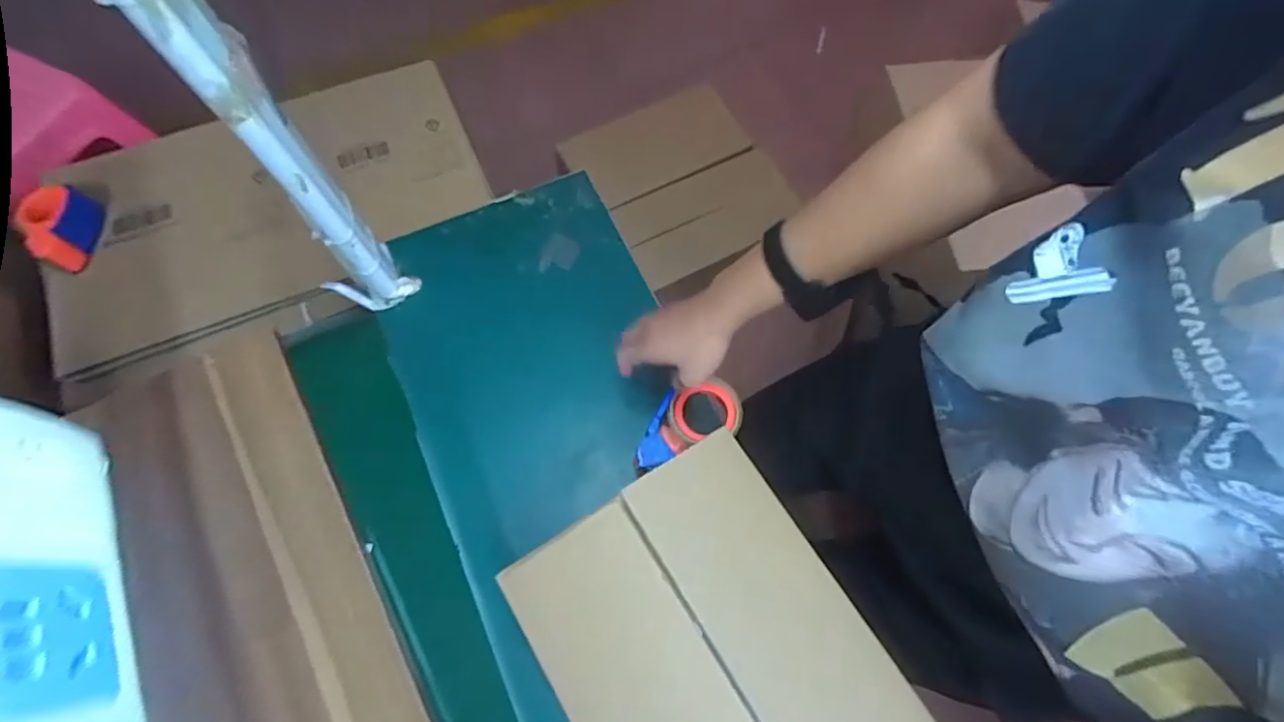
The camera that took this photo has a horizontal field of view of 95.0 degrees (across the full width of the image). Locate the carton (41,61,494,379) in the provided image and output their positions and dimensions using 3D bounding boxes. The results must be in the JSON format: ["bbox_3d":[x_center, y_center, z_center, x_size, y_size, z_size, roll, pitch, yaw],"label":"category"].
[{"bbox_3d":[-0.619,-0.262,0.989,0.686,0.078,0.348,-22,84,-9],"label":"carton"}]

